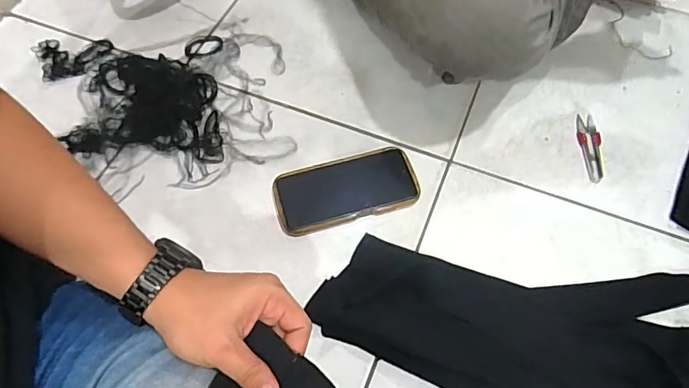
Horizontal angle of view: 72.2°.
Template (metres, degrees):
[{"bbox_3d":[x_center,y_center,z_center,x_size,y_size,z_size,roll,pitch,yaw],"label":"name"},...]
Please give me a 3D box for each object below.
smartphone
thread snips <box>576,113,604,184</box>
[{"bbox_3d":[0.003,-0.005,0.571,0.170,0.010,0.083,-15,63,-8],"label":"smartphone"},{"bbox_3d":[0.316,-0.061,0.604,0.029,0.005,0.105,2,62,2],"label":"thread snips"}]

